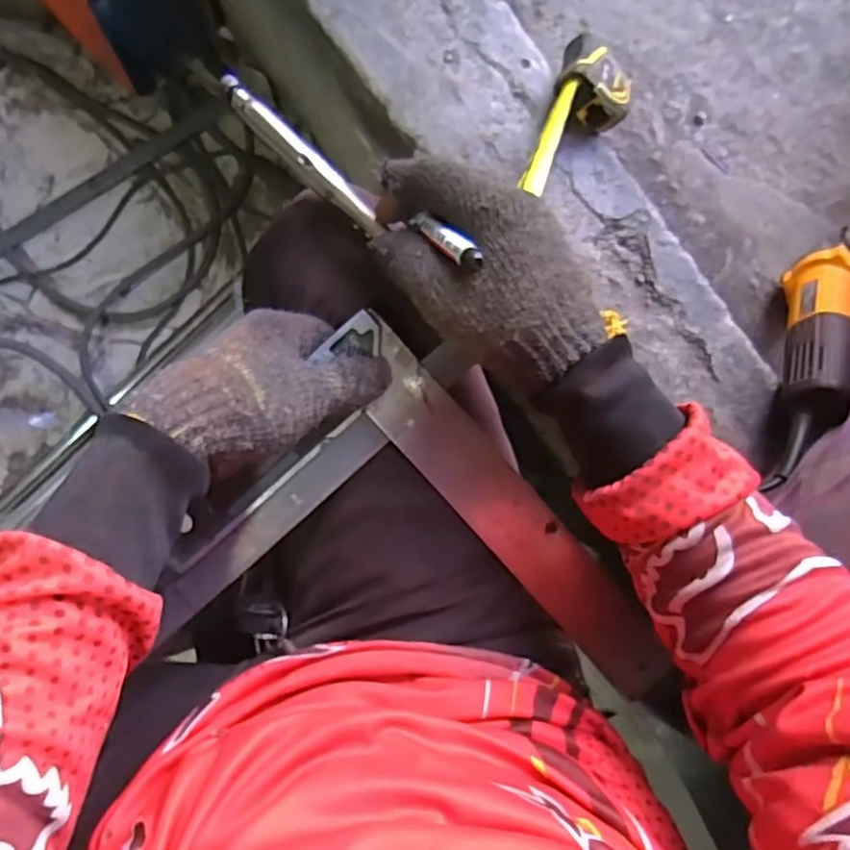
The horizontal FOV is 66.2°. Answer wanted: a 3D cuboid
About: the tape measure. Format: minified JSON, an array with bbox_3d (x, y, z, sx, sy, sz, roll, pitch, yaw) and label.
[{"bbox_3d":[0.113,-0.239,0.518,0.068,0.043,0.199,35,57,-6],"label":"tape measure"}]

